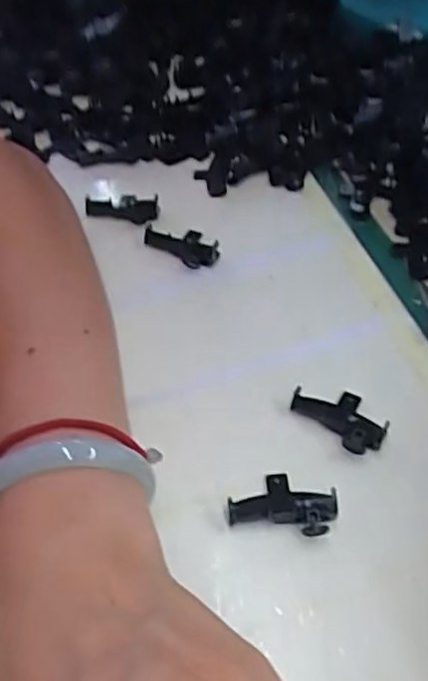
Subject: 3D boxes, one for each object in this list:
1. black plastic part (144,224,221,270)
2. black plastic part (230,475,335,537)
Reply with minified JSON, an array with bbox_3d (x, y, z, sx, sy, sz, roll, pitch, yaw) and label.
[{"bbox_3d":[-0.016,-0.052,0.359,0.042,0.015,0.019,26,57,24],"label":"black plastic part"},{"bbox_3d":[0.027,0.062,0.261,0.041,0.007,0.023,4,51,8],"label":"black plastic part"}]

